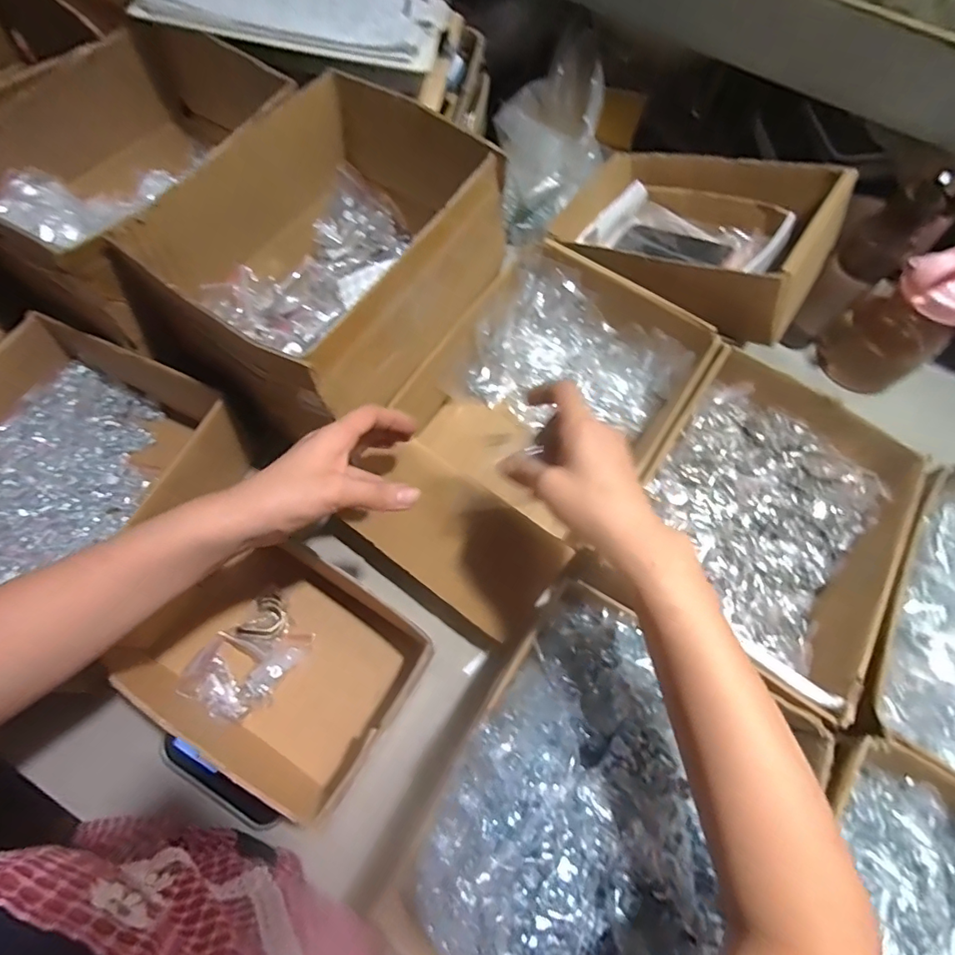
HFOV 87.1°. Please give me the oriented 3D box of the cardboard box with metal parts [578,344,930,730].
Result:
[{"bbox_3d":[0.290,0.044,0.545,0.249,0.108,0.315,33,70,11],"label":"cardboard box with metal parts"}]

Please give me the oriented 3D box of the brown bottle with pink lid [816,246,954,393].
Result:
[{"bbox_3d":[0.540,-0.198,0.630,0.098,0.195,0.108,-34,73,-16],"label":"brown bottle with pink lid"}]

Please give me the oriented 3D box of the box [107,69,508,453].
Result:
[{"bbox_3d":[-0.148,-0.228,0.539,0.259,0.173,0.344,33,69,10],"label":"box"}]

